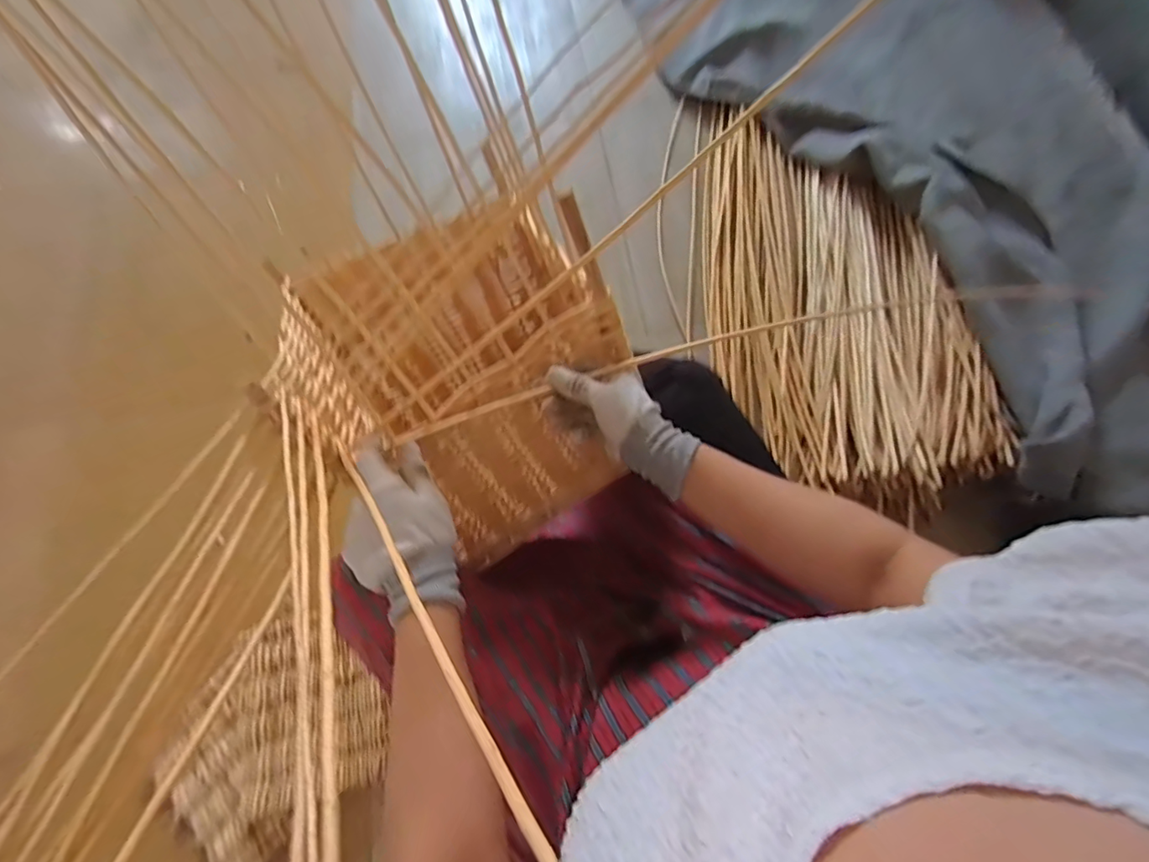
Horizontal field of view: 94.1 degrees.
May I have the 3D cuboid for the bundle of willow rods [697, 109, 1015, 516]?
[{"bbox_3d":[0.473,-0.299,1.081,0.421,0.092,0.923,-14,67,12],"label":"bundle of willow rods"}]

